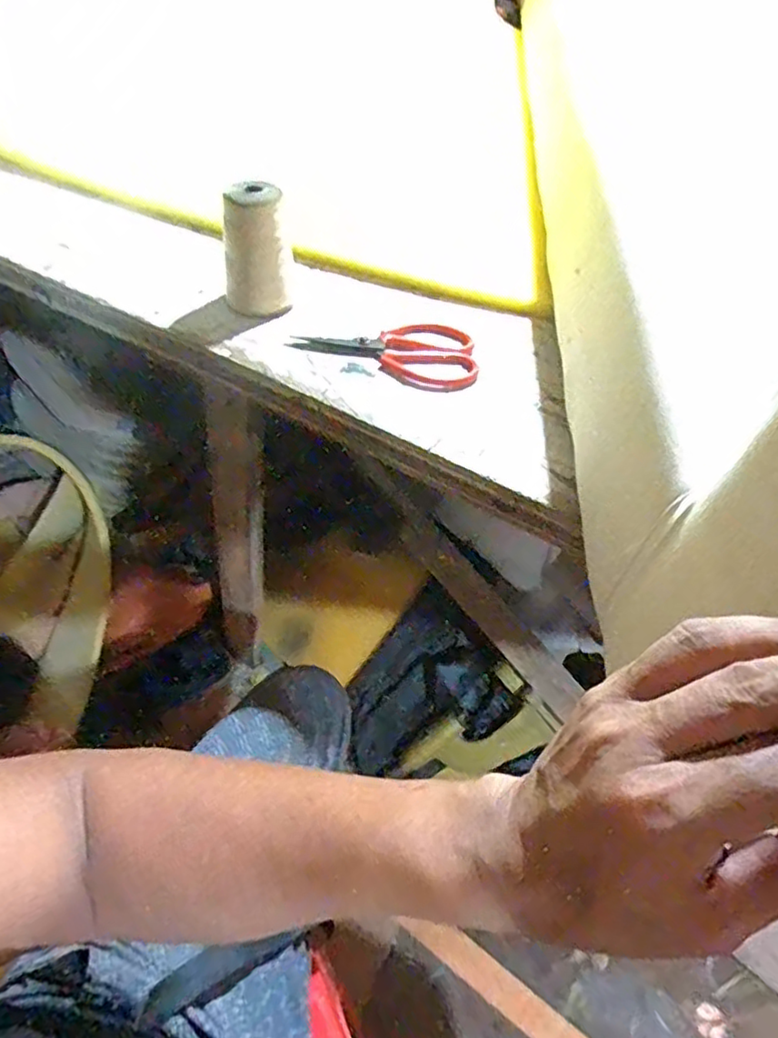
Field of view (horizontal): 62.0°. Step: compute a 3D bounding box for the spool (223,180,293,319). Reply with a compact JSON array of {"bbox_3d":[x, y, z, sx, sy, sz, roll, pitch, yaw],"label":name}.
[{"bbox_3d":[-0.126,-0.253,0.614,0.064,0.103,0.051,-2,53,-7],"label":"spool"}]

